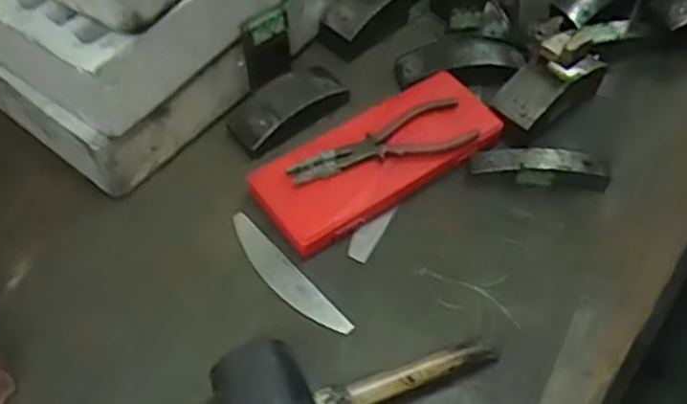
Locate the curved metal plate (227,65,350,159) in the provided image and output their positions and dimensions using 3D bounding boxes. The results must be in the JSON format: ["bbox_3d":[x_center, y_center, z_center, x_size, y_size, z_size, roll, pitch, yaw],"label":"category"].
[{"bbox_3d":[-0.057,-0.100,0.701,0.134,0.028,0.068,-25,59,-19],"label":"curved metal plate"}]

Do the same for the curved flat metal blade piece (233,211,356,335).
[{"bbox_3d":[-0.055,0.067,0.611,0.030,0.004,0.155,-38,66,-21],"label":"curved flat metal blade piece"}]

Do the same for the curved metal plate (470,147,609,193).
[{"bbox_3d":[0.194,-0.035,0.661,0.132,0.030,0.026,4,55,1],"label":"curved metal plate"}]

